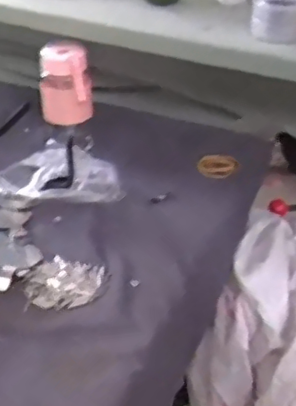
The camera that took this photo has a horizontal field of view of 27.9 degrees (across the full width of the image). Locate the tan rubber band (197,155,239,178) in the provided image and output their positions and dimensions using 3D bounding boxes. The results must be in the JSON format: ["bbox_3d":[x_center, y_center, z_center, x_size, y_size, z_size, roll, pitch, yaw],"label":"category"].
[{"bbox_3d":[0.096,-0.051,0.810,0.056,0.012,0.033,7,71,22],"label":"tan rubber band"}]

